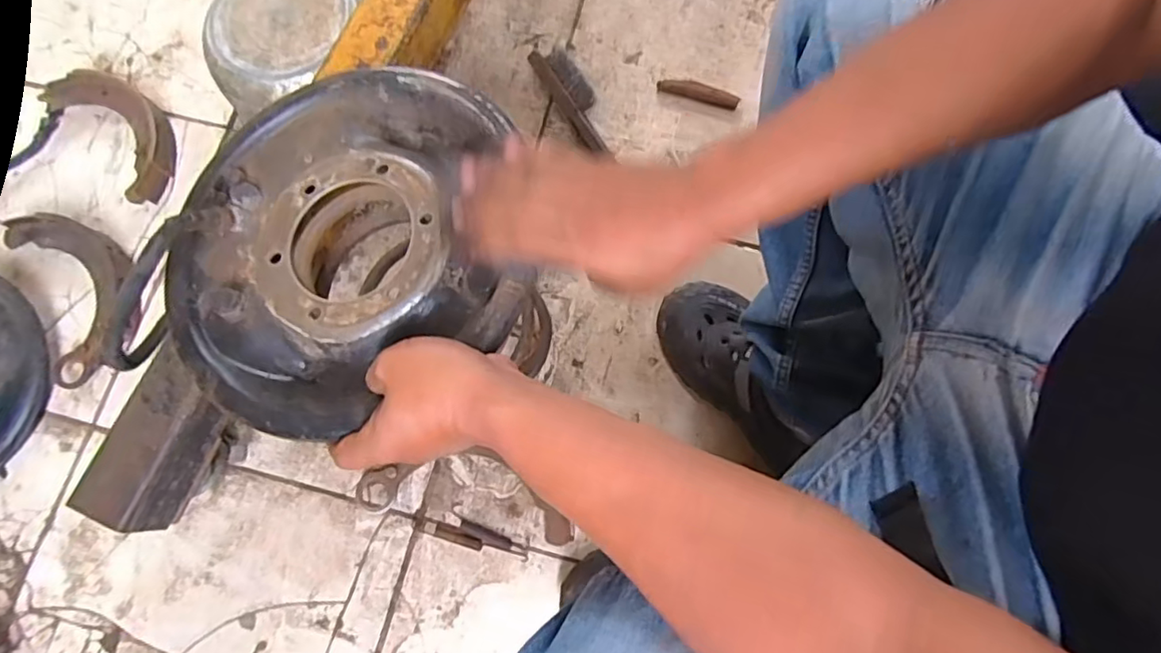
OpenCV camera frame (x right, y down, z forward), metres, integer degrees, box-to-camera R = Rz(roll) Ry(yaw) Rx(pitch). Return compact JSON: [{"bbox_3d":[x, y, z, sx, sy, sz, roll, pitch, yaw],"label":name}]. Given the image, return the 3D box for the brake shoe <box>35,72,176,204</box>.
[{"bbox_3d":[-0.594,-0.257,0.787,0.096,0.031,0.224,-43,80,-10],"label":"brake shoe"}]

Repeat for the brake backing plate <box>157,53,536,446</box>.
[{"bbox_3d":[-0.164,-0.065,0.415,0.252,0.051,0.244,0,76,-1],"label":"brake backing plate"}]

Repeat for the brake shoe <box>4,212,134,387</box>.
[{"bbox_3d":[-0.602,-0.049,0.729,0.121,0.035,0.221,-27,78,-7],"label":"brake shoe"}]

